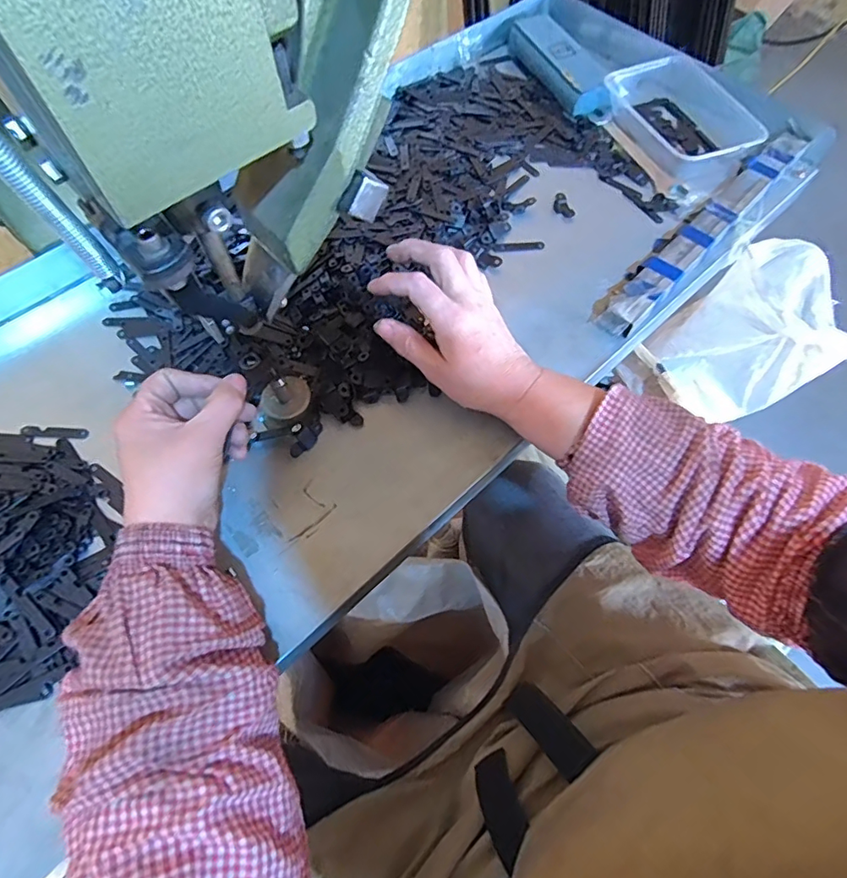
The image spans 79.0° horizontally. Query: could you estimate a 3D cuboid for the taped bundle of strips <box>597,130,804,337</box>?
[{"bbox_3d":[0.274,-0.210,0.507,0.042,0.029,0.334,41,70,17],"label":"taped bundle of strips"}]

